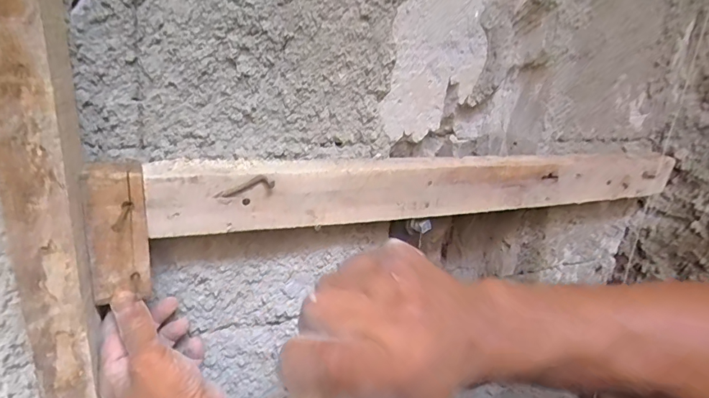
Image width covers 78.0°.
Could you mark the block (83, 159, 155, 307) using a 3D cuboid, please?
[{"bbox_3d":[-0.196,0.026,0.365,0.044,0.112,0.034,-3,14,-20],"label":"block"}]

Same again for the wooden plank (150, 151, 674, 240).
[{"bbox_3d":[0.123,-0.015,0.505,0.658,0.064,0.046,-4,21,-26],"label":"wooden plank"}]

